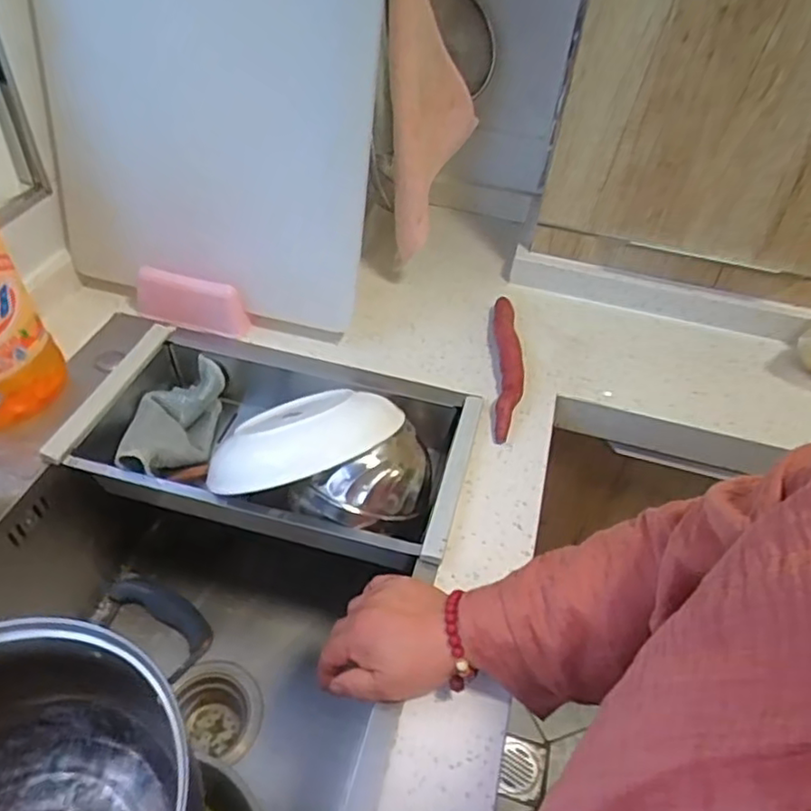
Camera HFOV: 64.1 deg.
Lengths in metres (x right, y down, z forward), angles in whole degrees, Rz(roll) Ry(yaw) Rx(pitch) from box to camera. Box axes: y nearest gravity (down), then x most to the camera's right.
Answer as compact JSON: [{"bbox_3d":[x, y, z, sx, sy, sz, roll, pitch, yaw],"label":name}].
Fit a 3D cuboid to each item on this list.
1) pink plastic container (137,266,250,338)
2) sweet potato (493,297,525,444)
[{"bbox_3d":[-0.249,-0.119,0.743,0.134,0.065,0.020,13,44,8],"label":"pink plastic container"},{"bbox_3d":[0.118,-0.055,0.743,0.028,0.032,0.245,6,44,1],"label":"sweet potato"}]

